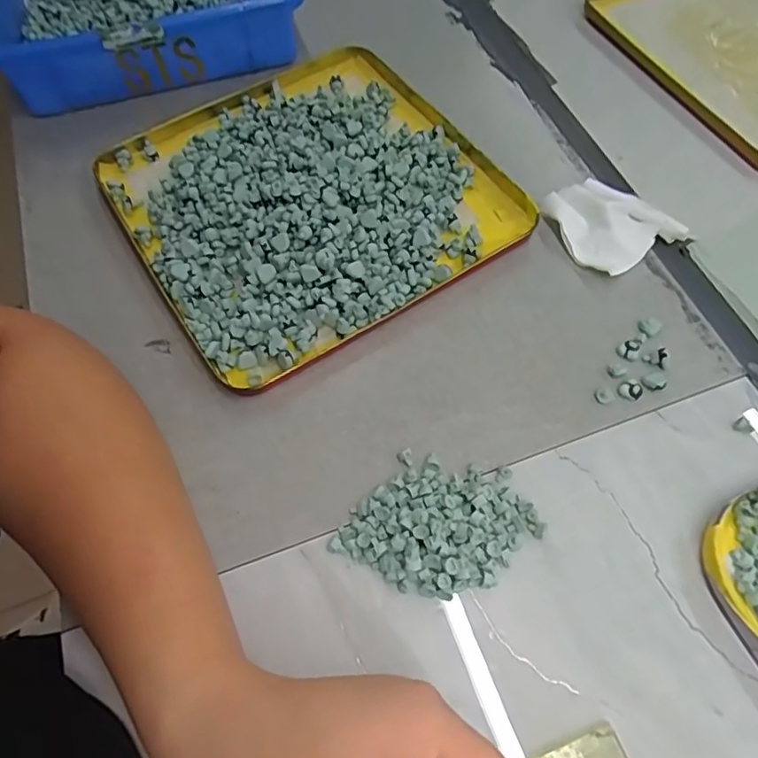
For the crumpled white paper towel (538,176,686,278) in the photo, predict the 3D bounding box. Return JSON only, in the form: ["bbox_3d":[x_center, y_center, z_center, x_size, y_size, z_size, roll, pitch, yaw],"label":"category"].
[{"bbox_3d":[0.156,-0.106,0.396,0.075,0.015,0.073,-26,63,-8],"label":"crumpled white paper towel"}]

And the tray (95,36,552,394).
[{"bbox_3d":[-0.050,-0.138,0.407,0.242,0.025,0.249,-32,64,-10],"label":"tray"}]

